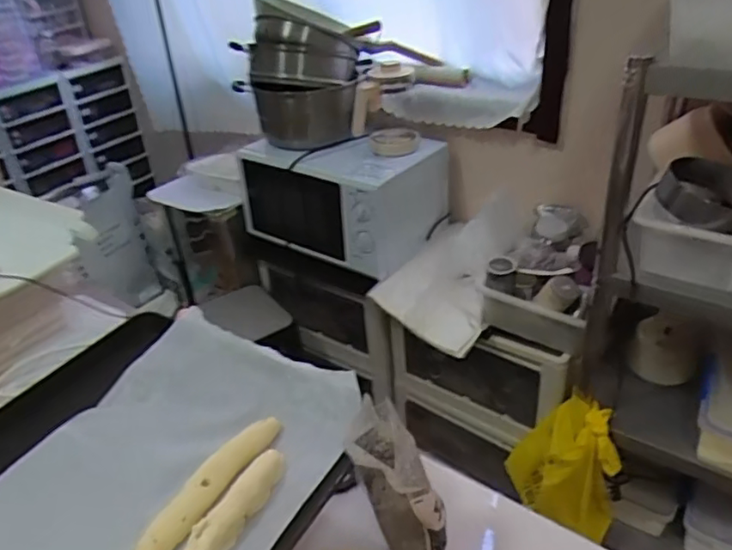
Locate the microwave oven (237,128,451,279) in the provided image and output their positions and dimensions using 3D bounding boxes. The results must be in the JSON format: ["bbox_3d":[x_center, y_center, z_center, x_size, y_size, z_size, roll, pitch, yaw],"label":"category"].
[{"bbox_3d":[-0.055,-0.229,1.622,0.461,0.267,0.337,22,41,35],"label":"microwave oven"}]

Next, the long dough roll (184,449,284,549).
[{"bbox_3d":[-0.138,0.234,0.542,0.033,0.027,0.199,12,36,25],"label":"long dough roll"}]

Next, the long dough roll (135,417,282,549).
[{"bbox_3d":[-0.153,0.207,0.586,0.028,0.022,0.199,14,37,27],"label":"long dough roll"}]

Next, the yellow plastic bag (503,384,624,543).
[{"bbox_3d":[0.421,0.430,1.304,0.232,0.366,0.141,23,41,36],"label":"yellow plastic bag"}]

